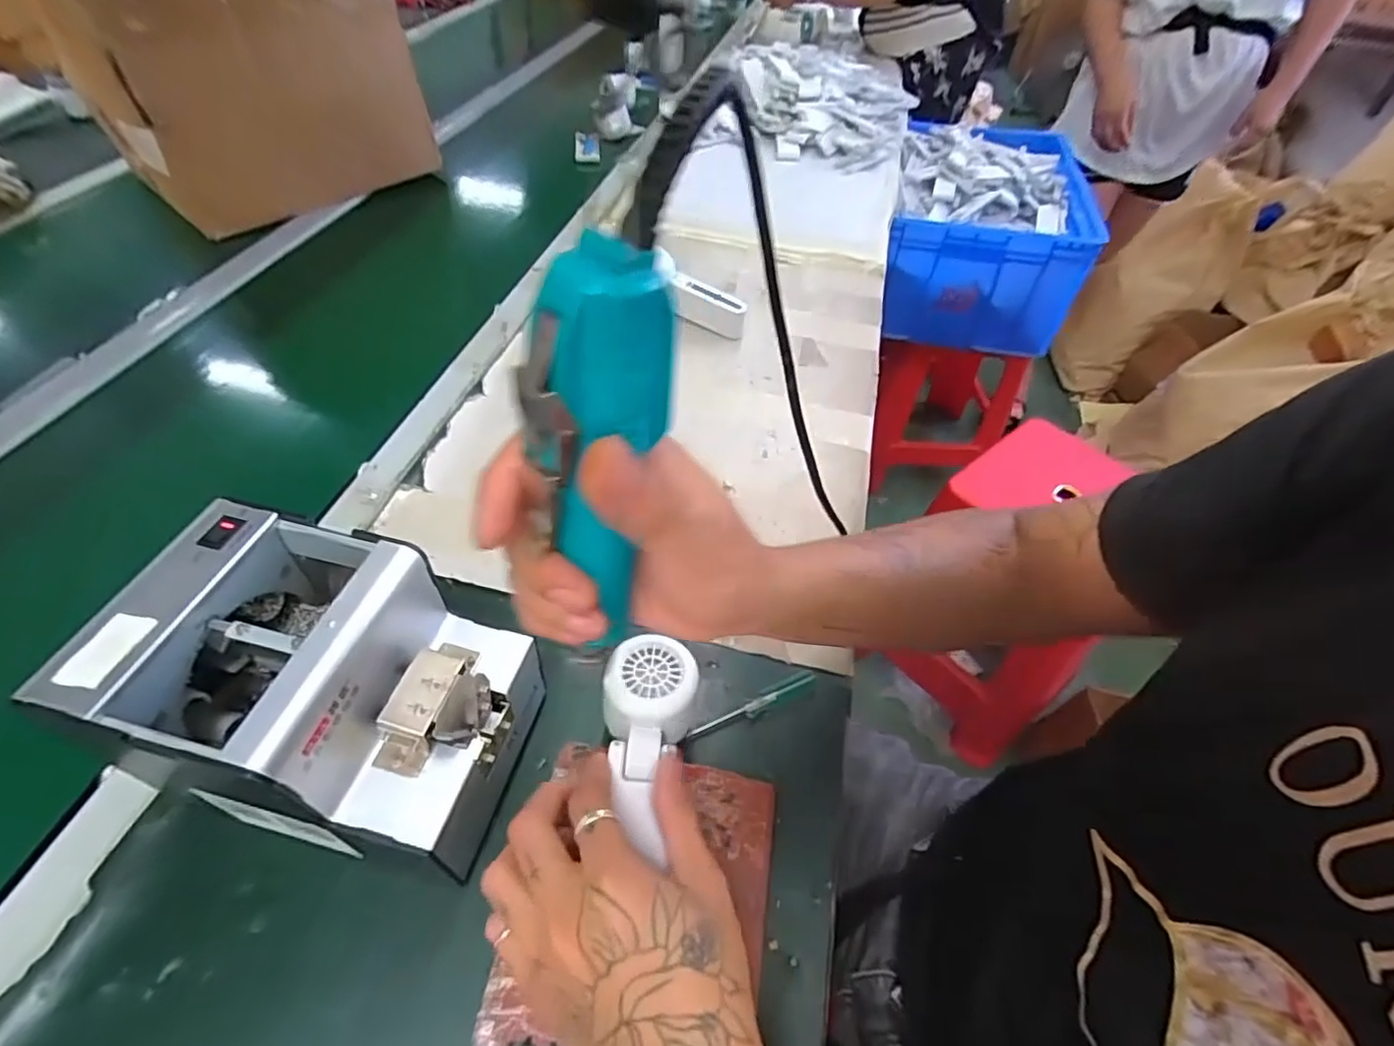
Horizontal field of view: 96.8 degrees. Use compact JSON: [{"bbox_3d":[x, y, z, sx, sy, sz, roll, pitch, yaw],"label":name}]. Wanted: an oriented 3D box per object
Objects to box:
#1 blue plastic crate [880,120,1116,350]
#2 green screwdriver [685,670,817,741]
[{"bbox_3d":[0.575,-0.601,1.277,0.355,0.253,0.527,14,51,8],"label":"blue plastic crate"},{"bbox_3d":[0.039,0.129,0.430,0.098,0.016,0.014,-20,54,-19],"label":"green screwdriver"}]

